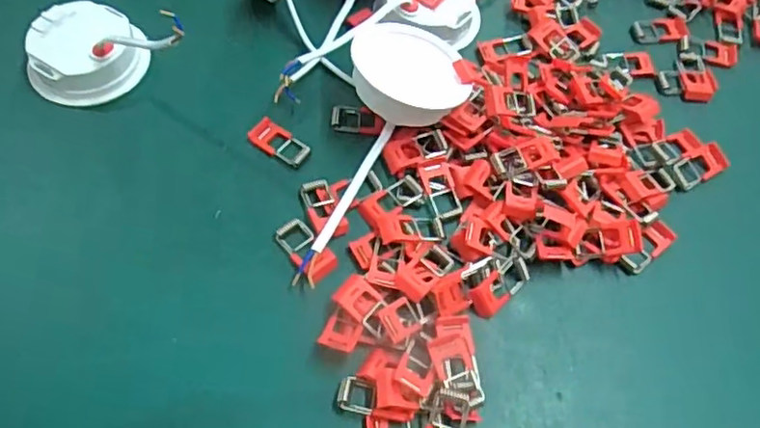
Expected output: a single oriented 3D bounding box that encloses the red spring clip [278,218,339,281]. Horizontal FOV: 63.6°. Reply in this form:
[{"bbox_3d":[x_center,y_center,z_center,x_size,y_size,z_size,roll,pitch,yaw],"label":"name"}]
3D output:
[{"bbox_3d":[-0.040,0.018,0.328,0.019,0.009,0.037,-37,70,-20],"label":"red spring clip"}]

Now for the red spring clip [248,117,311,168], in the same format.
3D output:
[{"bbox_3d":[-0.060,-0.043,0.363,0.039,0.004,0.019,30,65,12],"label":"red spring clip"}]

